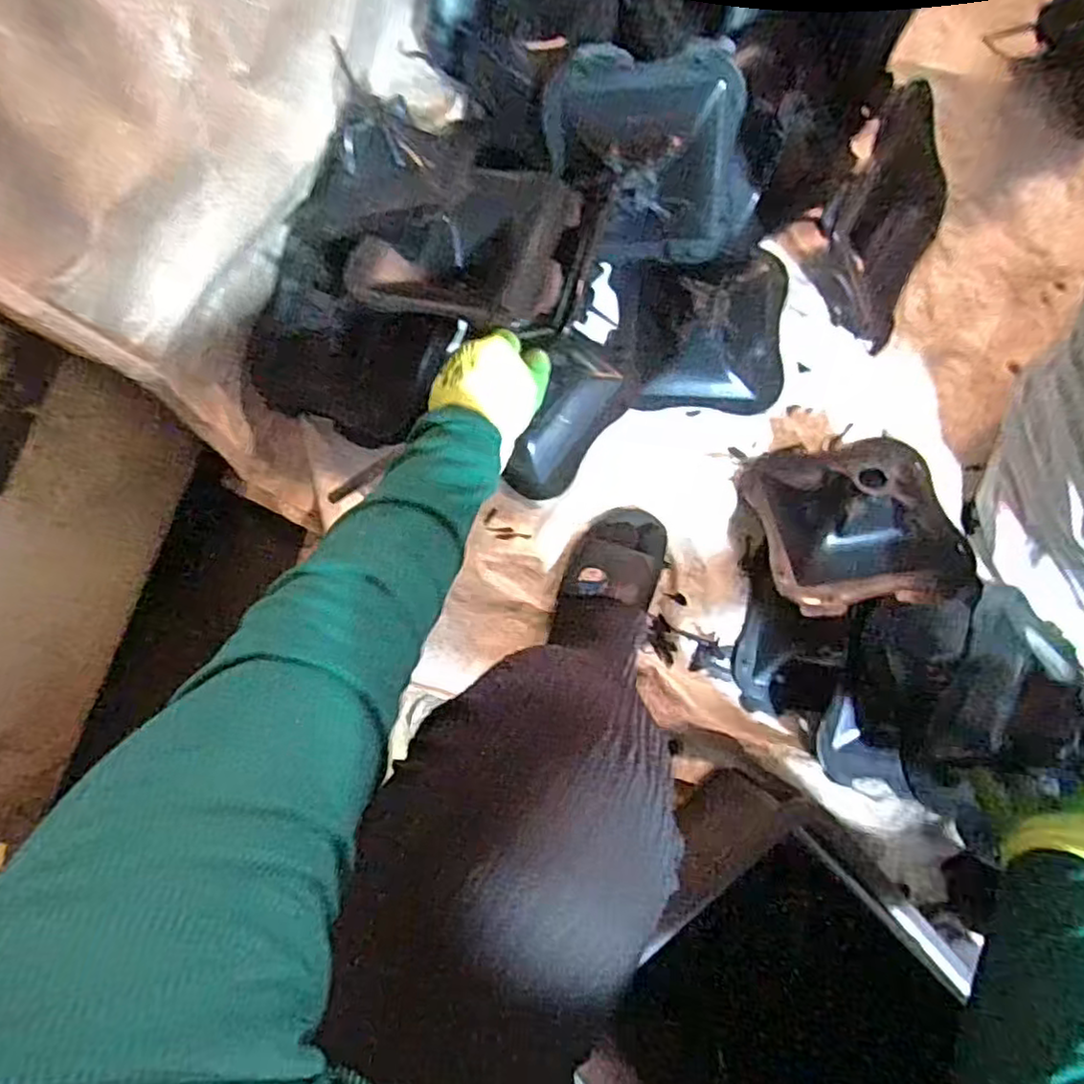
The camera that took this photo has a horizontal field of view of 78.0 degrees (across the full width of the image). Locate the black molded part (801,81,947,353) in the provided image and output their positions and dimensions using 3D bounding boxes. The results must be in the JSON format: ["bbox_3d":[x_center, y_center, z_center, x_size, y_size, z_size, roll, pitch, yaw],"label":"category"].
[{"bbox_3d":[0.344,-0.320,0.664,0.132,0.131,0.184,23,87,3],"label":"black molded part"}]

